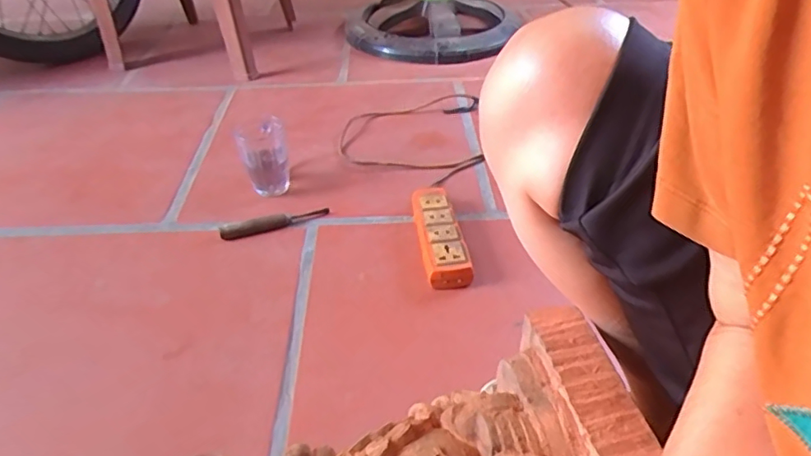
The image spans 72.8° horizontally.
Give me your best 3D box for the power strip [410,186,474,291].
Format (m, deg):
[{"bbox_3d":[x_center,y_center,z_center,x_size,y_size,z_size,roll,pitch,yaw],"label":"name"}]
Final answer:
[{"bbox_3d":[0.048,0.005,0.815,0.063,0.040,0.212,-6,38,-6],"label":"power strip"}]

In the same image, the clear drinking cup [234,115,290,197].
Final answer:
[{"bbox_3d":[-0.234,-0.120,0.920,0.073,0.107,0.064,-8,39,-9],"label":"clear drinking cup"}]

